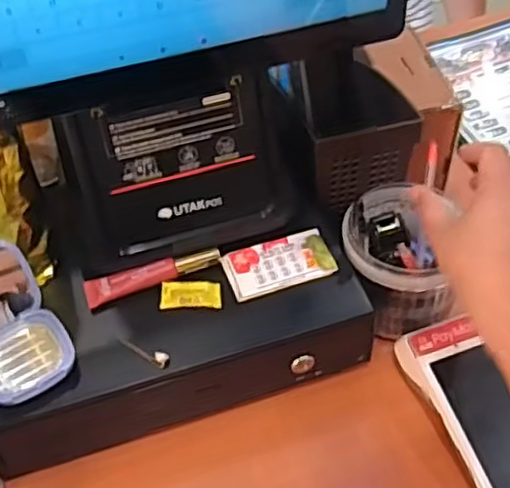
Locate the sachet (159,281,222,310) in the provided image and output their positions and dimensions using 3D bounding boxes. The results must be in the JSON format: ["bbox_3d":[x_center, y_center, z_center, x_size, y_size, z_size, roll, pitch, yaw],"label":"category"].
[{"bbox_3d":[-0.054,0.043,0.589,0.051,0.007,0.024,0,49,3],"label":"sachet"}]

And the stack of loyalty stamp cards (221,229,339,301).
[{"bbox_3d":[0.022,0.016,0.610,0.094,0.004,0.054,-19,50,-13],"label":"stack of loyalty stamp cards"}]

